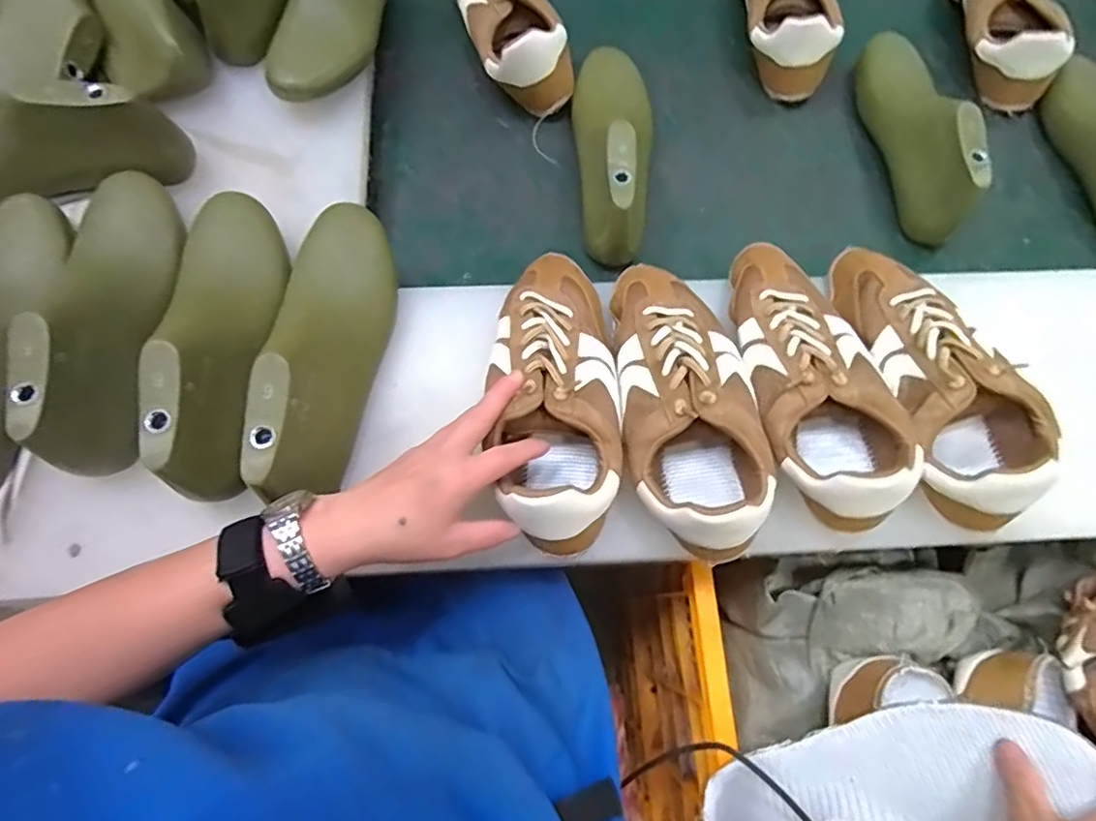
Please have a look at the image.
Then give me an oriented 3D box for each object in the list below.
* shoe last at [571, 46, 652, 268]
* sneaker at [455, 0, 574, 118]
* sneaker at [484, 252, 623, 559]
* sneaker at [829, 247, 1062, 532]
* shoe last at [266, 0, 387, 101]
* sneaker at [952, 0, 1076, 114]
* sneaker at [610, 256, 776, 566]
[{"bbox_3d":[0.067,-0.266,0.580,0.088,0.098,0.235,6,72,1],"label":"shoe last"},{"bbox_3d":[-0.046,-0.425,0.640,0.084,0.081,0.211,-21,74,-8],"label":"sneaker"},{"bbox_3d":[0.006,-0.017,0.453,0.093,0.072,0.243,-1,65,-1],"label":"sneaker"},{"bbox_3d":[0.310,-0.032,0.464,0.097,0.078,0.246,-9,72,-4],"label":"sneaker"},{"bbox_3d":[-0.213,-0.404,0.570,0.081,0.087,0.232,11,72,2],"label":"shoe last"},{"bbox_3d":[0.513,-0.457,0.672,0.080,0.085,0.206,-9,72,-4],"label":"sneaker"},{"bbox_3d":[0.106,-0.013,0.443,0.099,0.069,0.240,-4,72,-2],"label":"sneaker"}]

